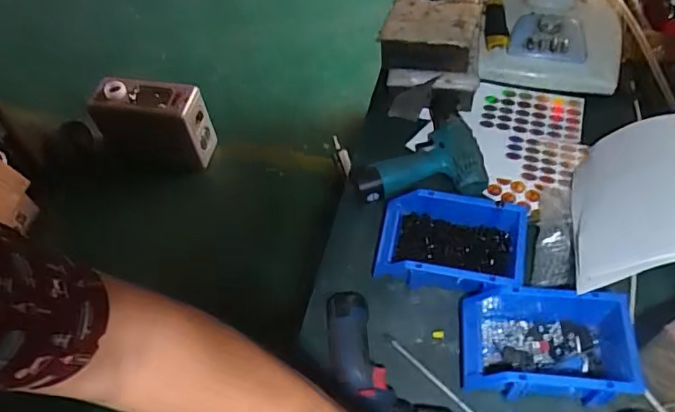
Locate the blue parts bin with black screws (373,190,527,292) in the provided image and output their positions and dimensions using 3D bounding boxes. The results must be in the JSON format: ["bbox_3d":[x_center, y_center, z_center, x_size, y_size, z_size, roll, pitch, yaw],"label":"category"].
[{"bbox_3d":[0.148,0.056,0.719,0.187,0.079,0.117,9,56,9],"label":"blue parts bin with black screws"}]

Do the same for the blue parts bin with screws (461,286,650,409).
[{"bbox_3d":[0.247,0.164,0.634,0.195,0.075,0.114,3,55,5],"label":"blue parts bin with screws"}]

